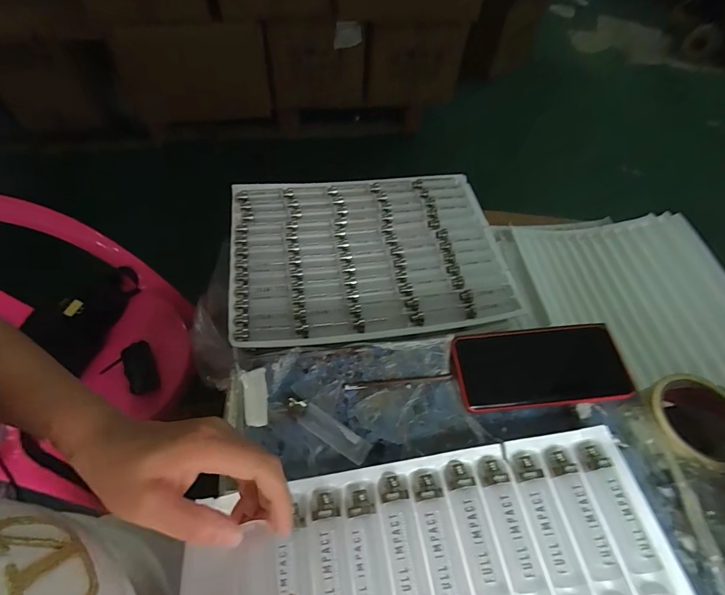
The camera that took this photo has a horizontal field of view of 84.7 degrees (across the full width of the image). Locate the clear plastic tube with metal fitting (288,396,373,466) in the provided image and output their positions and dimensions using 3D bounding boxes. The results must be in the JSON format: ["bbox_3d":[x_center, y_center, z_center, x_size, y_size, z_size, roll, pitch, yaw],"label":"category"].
[{"bbox_3d":[-0.031,0.116,0.354,0.083,0.013,0.020,28,59,16],"label":"clear plastic tube with metal fitting"}]

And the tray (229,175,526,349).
[{"bbox_3d":[0.008,-0.082,0.678,0.443,0.019,0.344,-7,56,-7],"label":"tray"}]

